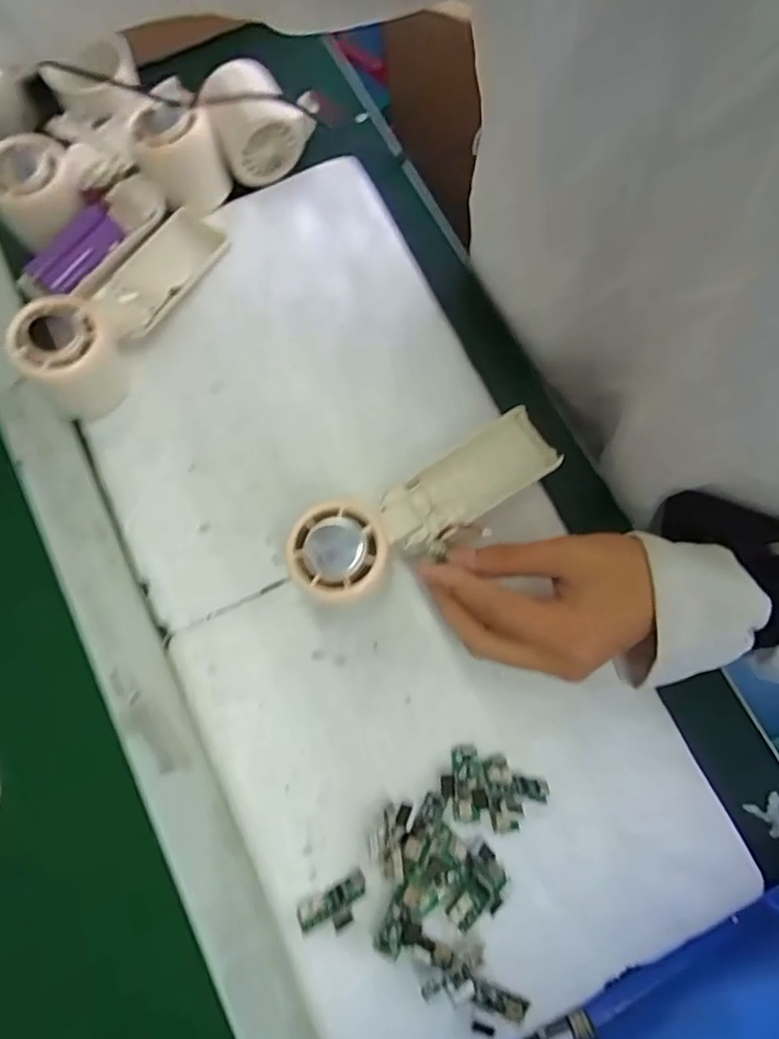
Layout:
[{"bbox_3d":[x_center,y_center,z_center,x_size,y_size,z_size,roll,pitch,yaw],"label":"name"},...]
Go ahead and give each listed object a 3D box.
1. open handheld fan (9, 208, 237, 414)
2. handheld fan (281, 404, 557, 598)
[{"bbox_3d":[-0.173,-0.146,0.391,0.056,0.052,0.160,26,78,6],"label":"open handheld fan"},{"bbox_3d":[0.019,-0.006,0.344,0.160,0.030,0.053,-29,78,-18],"label":"handheld fan"}]

